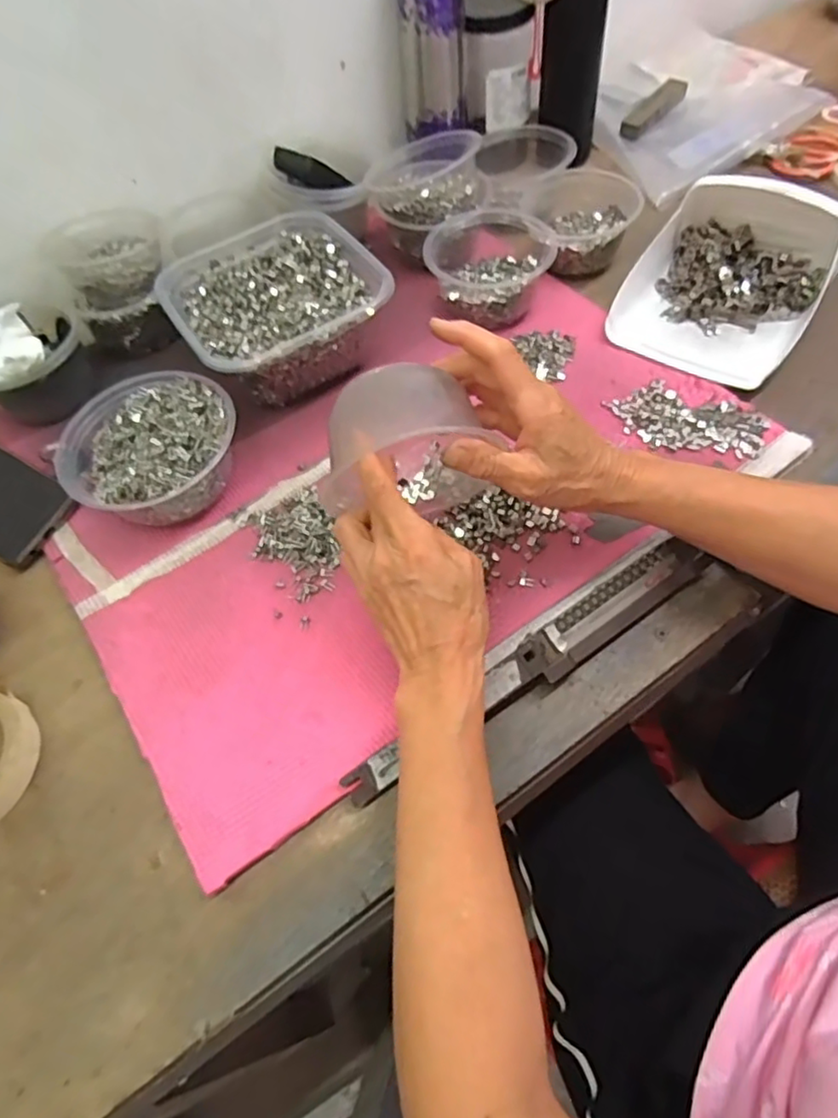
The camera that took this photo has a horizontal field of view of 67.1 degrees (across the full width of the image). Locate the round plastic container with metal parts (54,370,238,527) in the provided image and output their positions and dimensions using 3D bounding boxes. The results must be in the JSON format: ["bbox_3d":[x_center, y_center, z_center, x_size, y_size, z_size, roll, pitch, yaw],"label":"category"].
[{"bbox_3d":[-0.214,-0.085,0.509,0.131,0.057,0.129,-3,57,5],"label":"round plastic container with metal parts"}]

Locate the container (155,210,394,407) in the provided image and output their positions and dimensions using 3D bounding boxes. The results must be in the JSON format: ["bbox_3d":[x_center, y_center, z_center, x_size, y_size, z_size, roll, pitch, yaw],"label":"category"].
[{"bbox_3d":[-0.128,-0.225,0.573,0.169,0.066,0.170,-32,63,-13],"label":"container"}]

